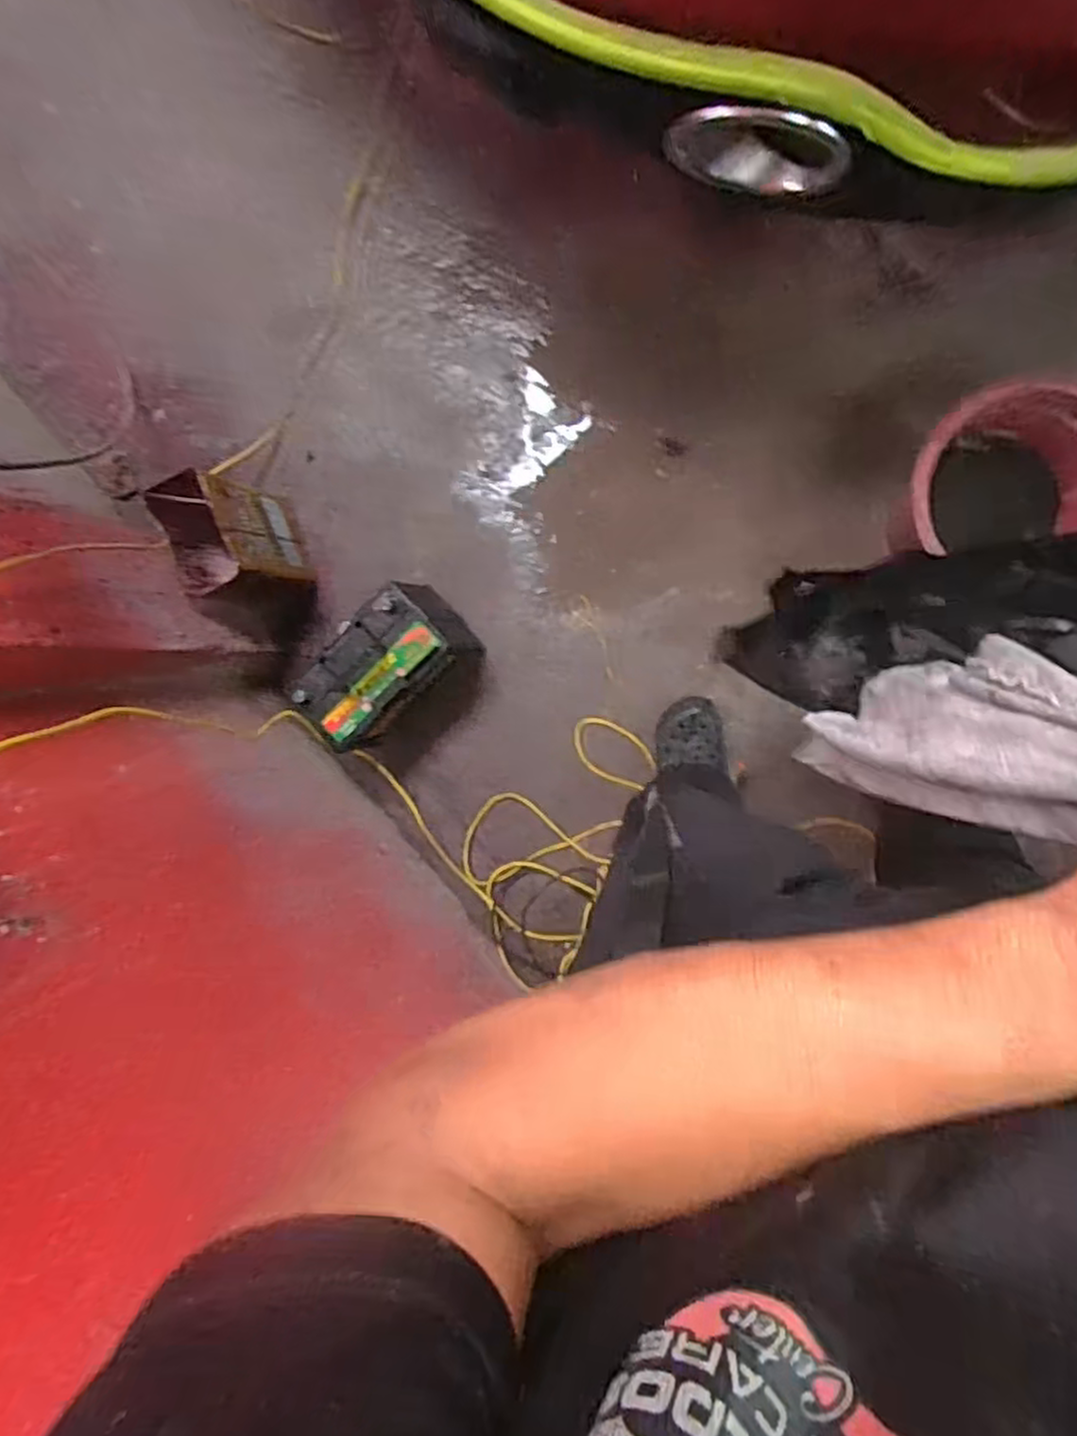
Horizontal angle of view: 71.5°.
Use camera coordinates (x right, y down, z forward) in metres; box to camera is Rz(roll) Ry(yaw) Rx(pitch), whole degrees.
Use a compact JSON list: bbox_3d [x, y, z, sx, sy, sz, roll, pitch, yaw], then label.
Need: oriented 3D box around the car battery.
[{"bbox_3d":[-0.244,-0.081,1.243,0.274,0.209,0.156,-40,90,9],"label":"car battery"}]

